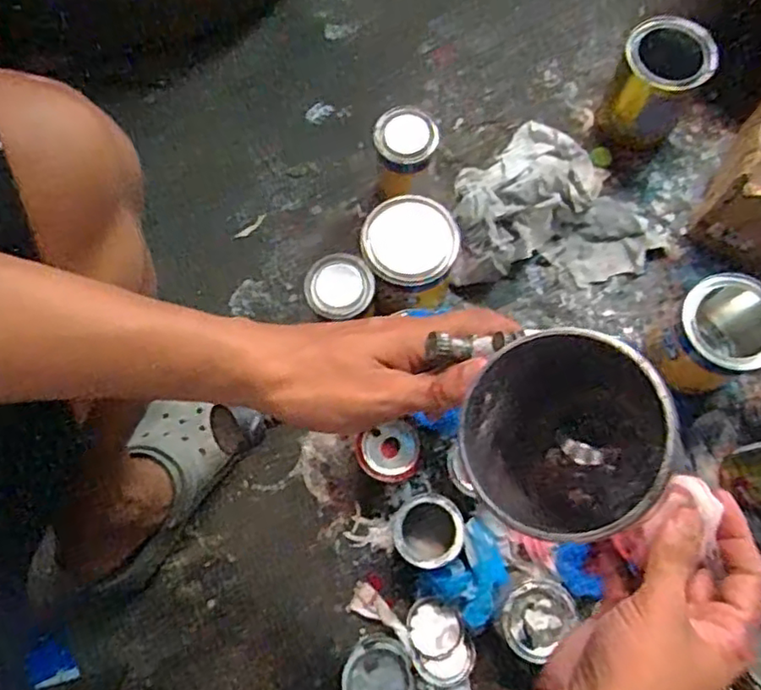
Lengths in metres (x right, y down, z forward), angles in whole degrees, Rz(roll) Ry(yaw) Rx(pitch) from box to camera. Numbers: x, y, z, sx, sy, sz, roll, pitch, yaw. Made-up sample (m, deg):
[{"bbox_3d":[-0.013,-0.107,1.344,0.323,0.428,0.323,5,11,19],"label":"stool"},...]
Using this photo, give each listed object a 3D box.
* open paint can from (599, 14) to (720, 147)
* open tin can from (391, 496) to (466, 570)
[{"bbox_3d":[0.360,-0.341,0.846,0.102,0.131,0.102,0,73,1],"label":"open paint can"},{"bbox_3d":[0.053,0.207,0.718,0.074,0.070,0.070,0,73,1],"label":"open tin can"}]

